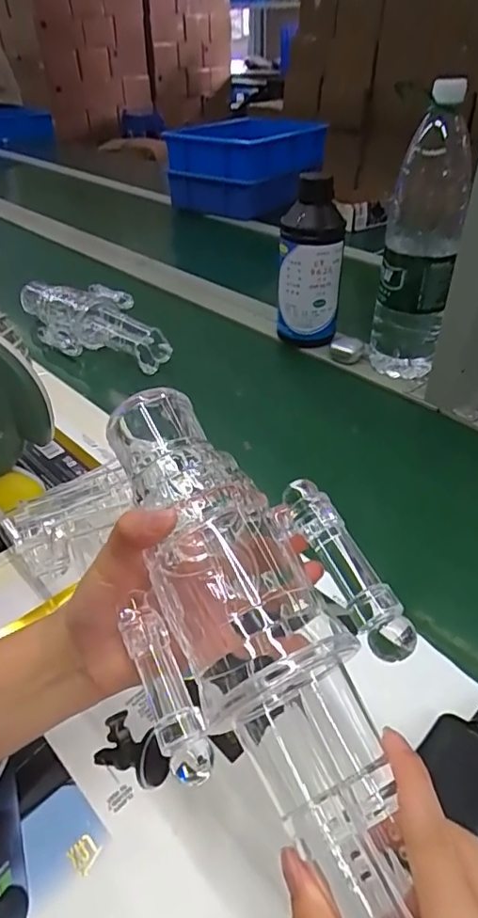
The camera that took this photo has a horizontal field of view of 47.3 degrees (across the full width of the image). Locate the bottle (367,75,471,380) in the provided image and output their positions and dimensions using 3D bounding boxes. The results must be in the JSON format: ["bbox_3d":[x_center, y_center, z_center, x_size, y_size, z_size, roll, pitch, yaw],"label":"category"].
[{"bbox_3d":[0.219,-0.247,0.660,0.089,0.320,0.076,9,40,13],"label":"bottle"}]

